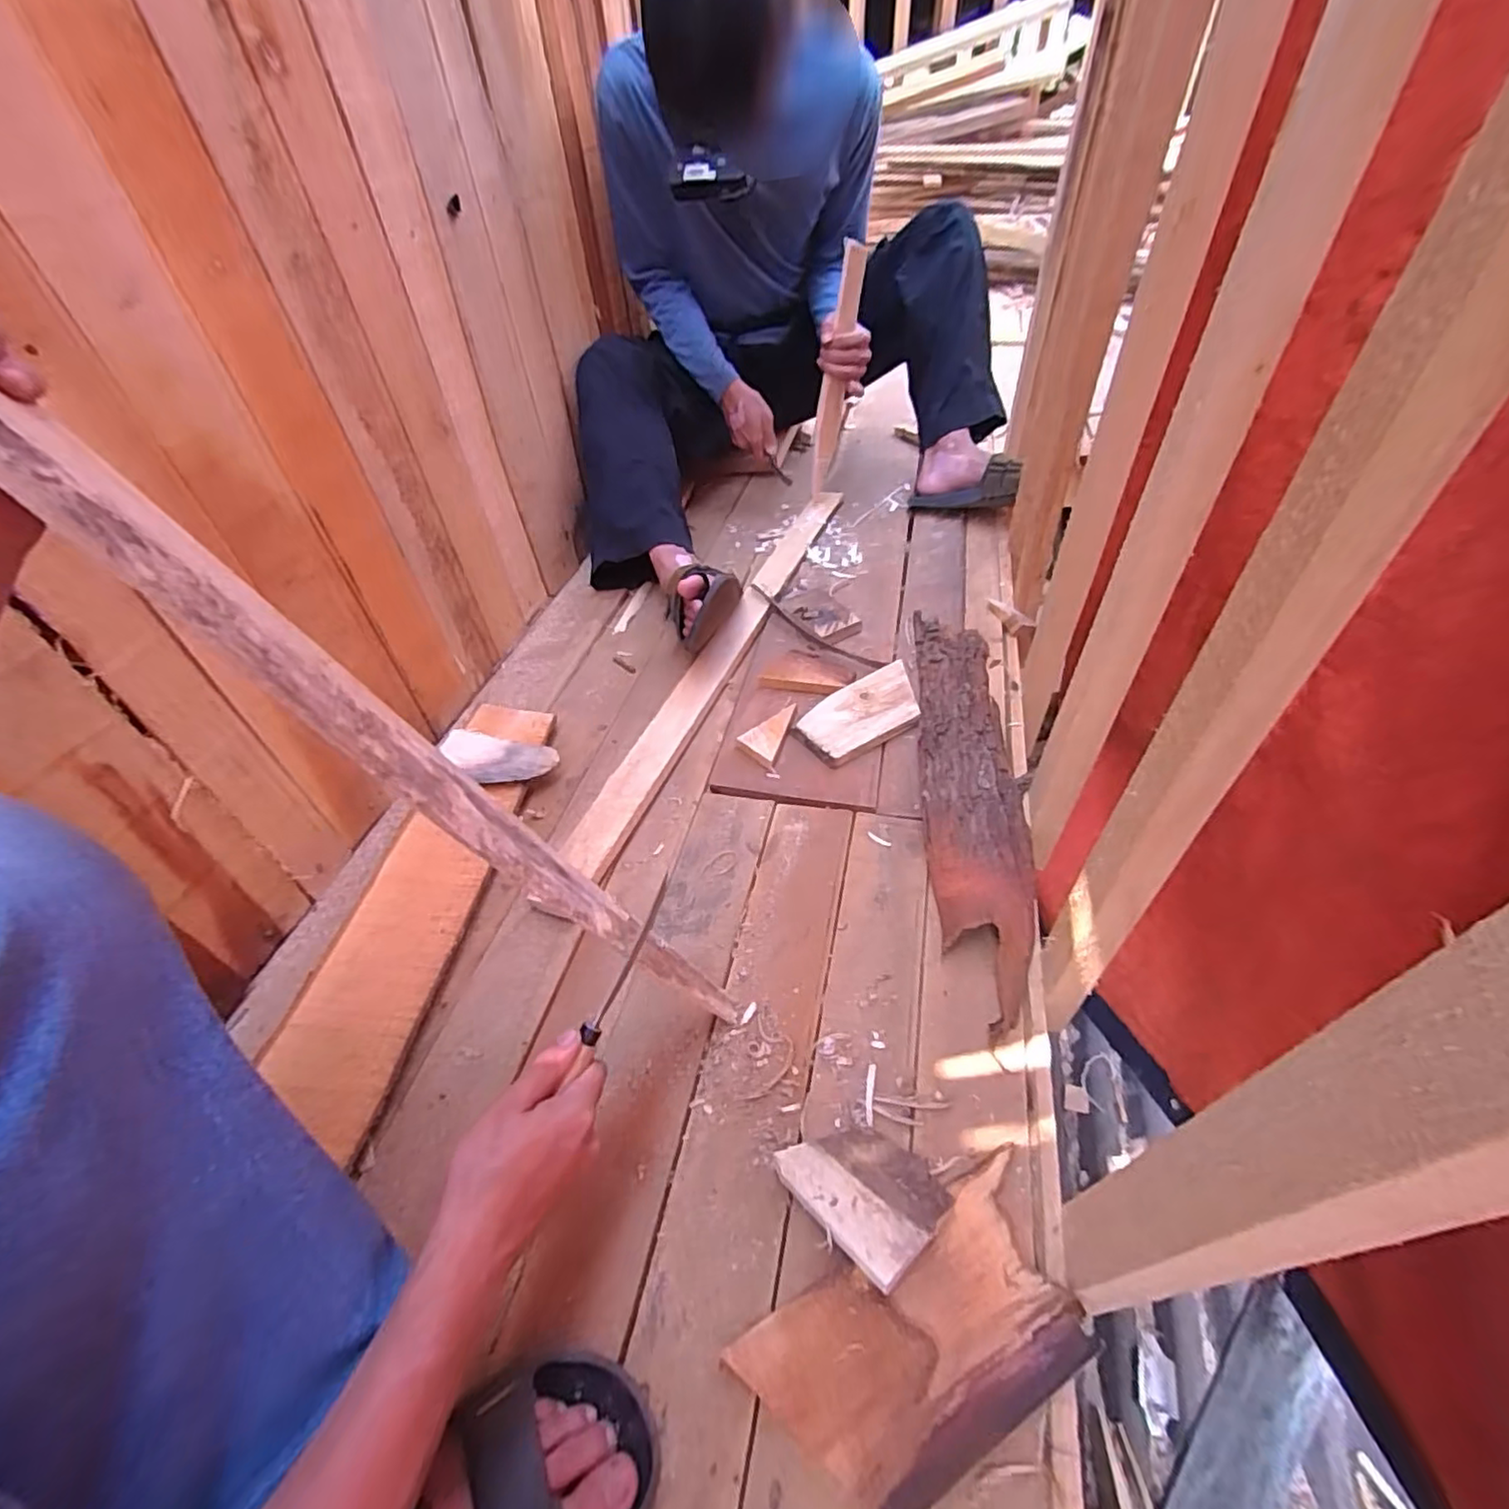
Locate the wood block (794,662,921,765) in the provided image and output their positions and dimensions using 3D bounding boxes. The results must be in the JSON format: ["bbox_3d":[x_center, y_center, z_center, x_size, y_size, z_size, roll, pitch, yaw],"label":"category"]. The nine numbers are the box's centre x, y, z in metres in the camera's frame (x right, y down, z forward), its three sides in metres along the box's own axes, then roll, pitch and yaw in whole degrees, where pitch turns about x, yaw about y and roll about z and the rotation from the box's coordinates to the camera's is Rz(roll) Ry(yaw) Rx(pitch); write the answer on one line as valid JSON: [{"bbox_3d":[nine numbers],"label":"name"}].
[{"bbox_3d":[0.135,-0.051,0.818,0.167,0.022,0.097,-24,49,-17],"label":"wood block"}]

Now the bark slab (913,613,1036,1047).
[{"bbox_3d":[0.238,0.015,0.736,0.098,0.034,0.552,3,47,7],"label":"bark slab"}]

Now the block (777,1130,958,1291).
[{"bbox_3d":[0.078,0.310,0.474,0.106,0.034,0.079,33,57,31],"label":"block"}]

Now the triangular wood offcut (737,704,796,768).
[{"bbox_3d":[0.015,-0.027,0.810,0.048,0.018,0.091,15,49,18],"label":"triangular wood offcut"}]

